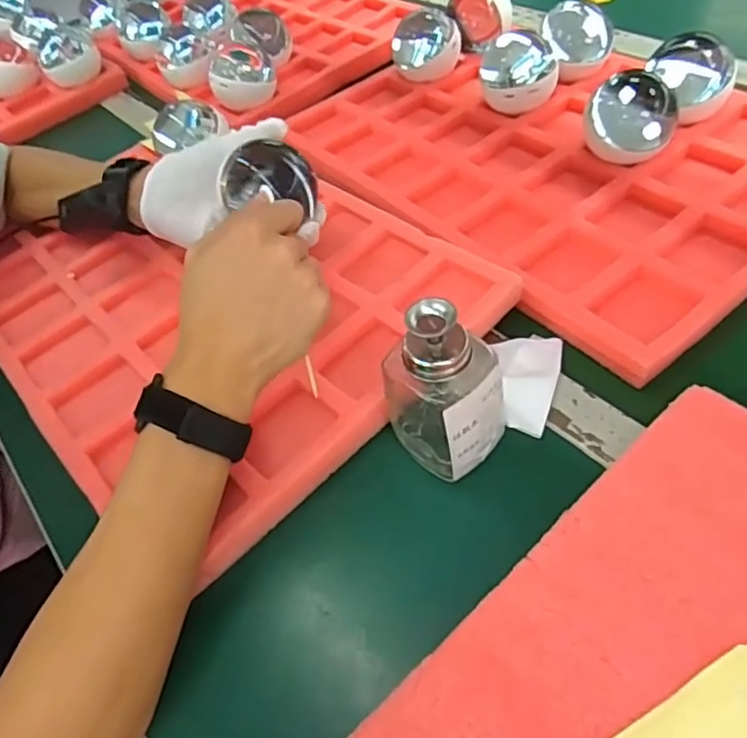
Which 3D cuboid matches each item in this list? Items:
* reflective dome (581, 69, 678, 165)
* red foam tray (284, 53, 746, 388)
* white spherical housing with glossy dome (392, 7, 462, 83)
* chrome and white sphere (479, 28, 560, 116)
[{"bbox_3d":[0.225,-0.220,0.549,0.069,0.068,0.078,26,62,31],"label":"reflective dome"},{"bbox_3d":[0.153,-0.217,0.601,0.329,0.044,0.504,-37,52,-18],"label":"red foam tray"},{"bbox_3d":[0.056,-0.360,0.712,0.070,0.062,0.074,25,56,29],"label":"white spherical housing with glossy dome"},{"bbox_3d":[0.145,-0.293,0.626,0.076,0.074,0.077,3,48,13],"label":"chrome and white sphere"}]

